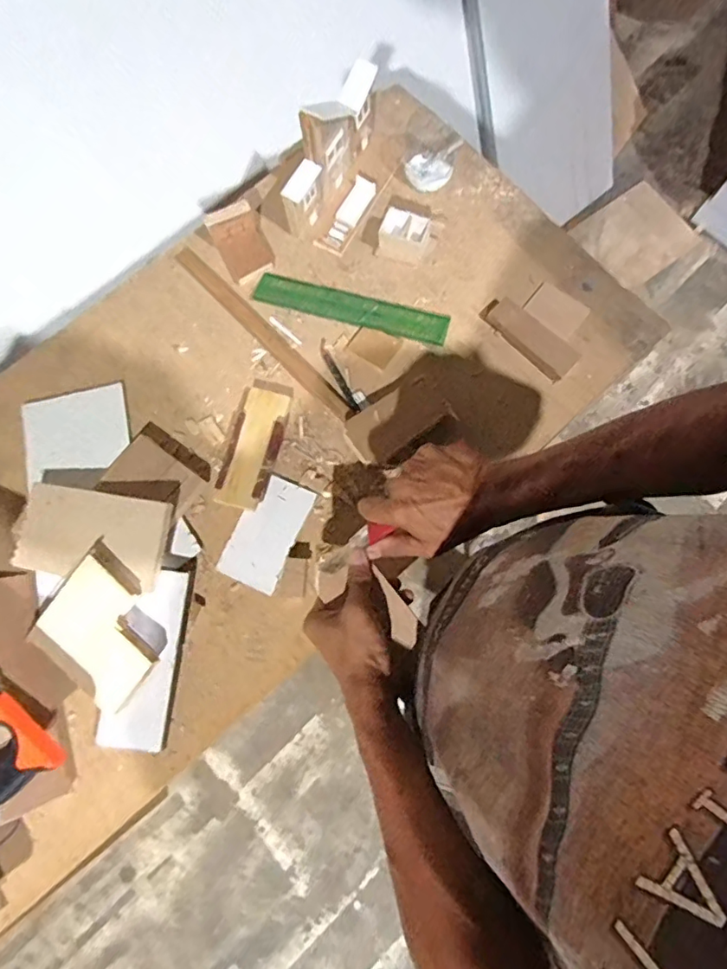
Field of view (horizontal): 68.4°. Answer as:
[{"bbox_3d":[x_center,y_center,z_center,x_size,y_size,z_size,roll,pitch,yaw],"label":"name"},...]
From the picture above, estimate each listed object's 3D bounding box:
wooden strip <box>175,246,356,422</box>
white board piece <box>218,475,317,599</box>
[{"bbox_3d":[-0.131,-0.199,0.685,0.027,0.008,0.323,-44,79,-7],"label":"wooden strip"},{"bbox_3d":[-0.112,0.054,0.620,0.072,0.008,0.126,22,79,7],"label":"white board piece"}]

